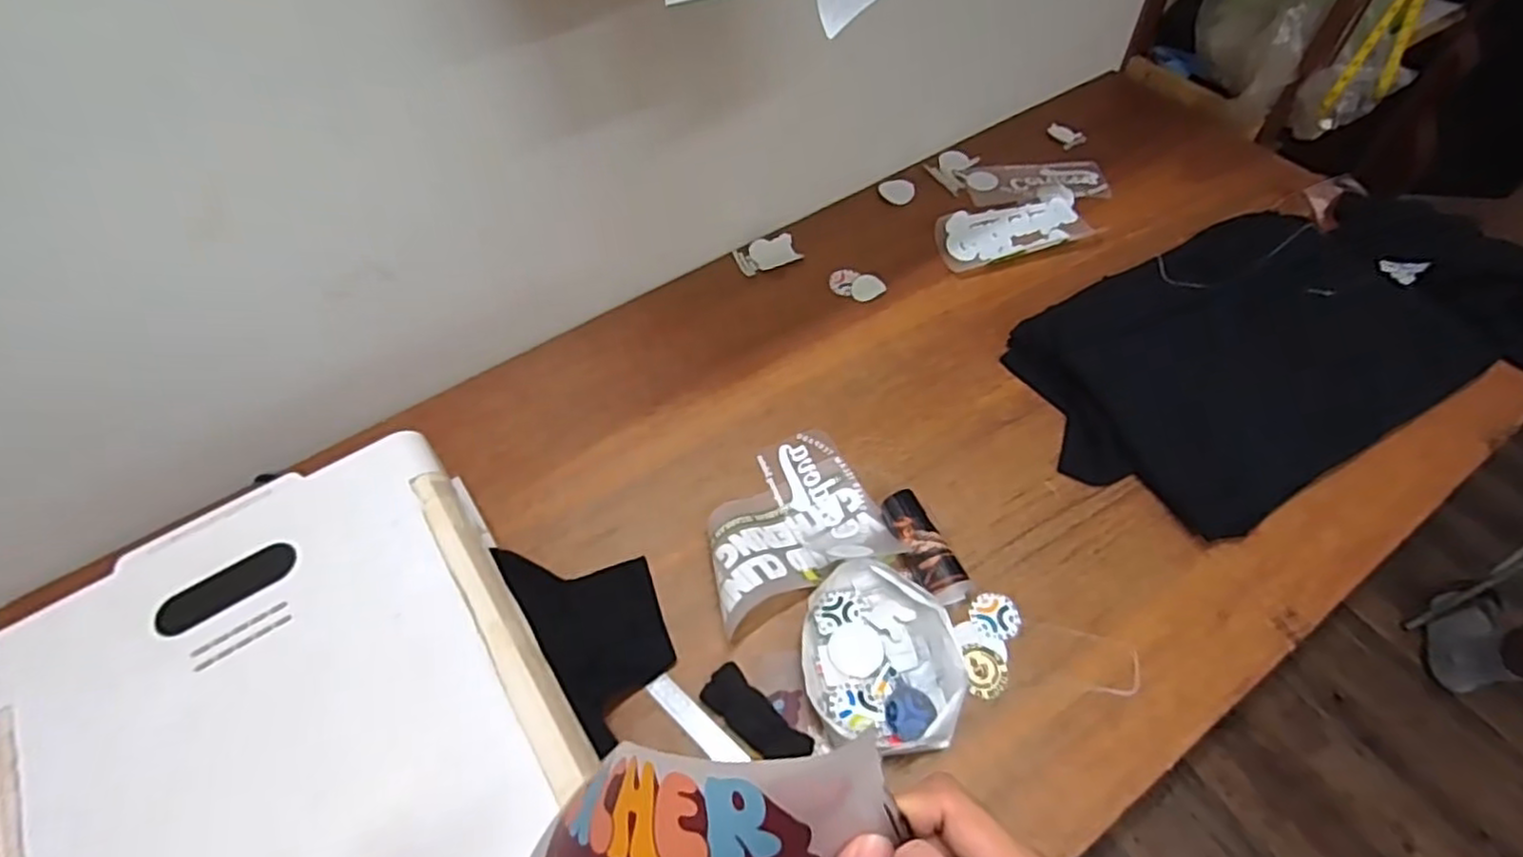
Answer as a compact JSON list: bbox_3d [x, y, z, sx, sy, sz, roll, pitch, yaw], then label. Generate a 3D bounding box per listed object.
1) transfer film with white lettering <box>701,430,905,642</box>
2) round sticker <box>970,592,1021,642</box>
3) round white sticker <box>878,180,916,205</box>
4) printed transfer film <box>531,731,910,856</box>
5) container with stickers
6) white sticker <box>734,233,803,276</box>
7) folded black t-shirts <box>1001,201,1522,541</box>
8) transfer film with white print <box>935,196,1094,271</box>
[{"bbox_3d":[0.026,0.101,0.843,0.228,0.063,0.208,-23,58,-12],"label":"transfer film with white lettering"},{"bbox_3d":[0.267,0.215,0.799,0.052,0.004,0.052,-1,56,2],"label":"round sticker"},{"bbox_3d":[0.241,-0.421,1.235,0.056,0.005,0.069,-33,60,-12],"label":"round white sticker"},{"bbox_3d":[-0.022,0.134,0.225,0.128,0.046,0.048,-20,56,10],"label":"printed transfer film"},{"bbox_3d":[0.126,0.244,0.756,0.163,0.043,0.200,-9,56,-3],"label":"container with stickers"},{"bbox_3d":[0.010,-0.286,1.145,0.104,0.016,0.058,-23,58,-12],"label":"white sticker"},{"bbox_3d":[0.764,-0.139,0.971,0.809,0.086,0.398,-20,57,-10],"label":"folded black t-shirts"},{"bbox_3d":[0.414,-0.326,1.150,0.249,0.016,0.118,-13,56,-6],"label":"transfer film with white print"}]

